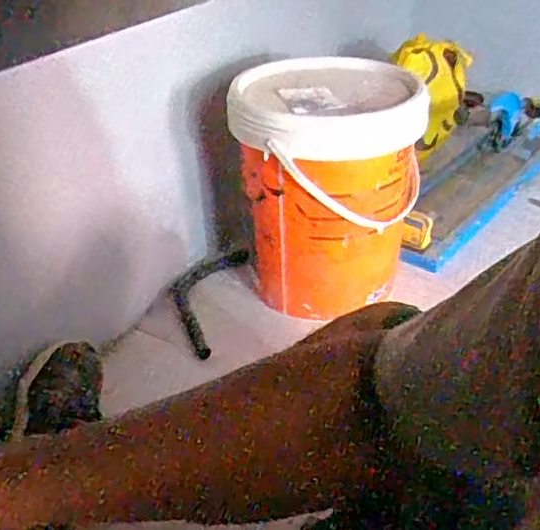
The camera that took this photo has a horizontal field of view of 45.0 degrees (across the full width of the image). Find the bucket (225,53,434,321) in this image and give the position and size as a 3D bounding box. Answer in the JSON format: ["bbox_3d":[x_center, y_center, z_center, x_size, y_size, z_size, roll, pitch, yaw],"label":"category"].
[{"bbox_3d":[0.101,-0.140,1.129,0.290,0.351,0.349,4,32,7],"label":"bucket"}]

